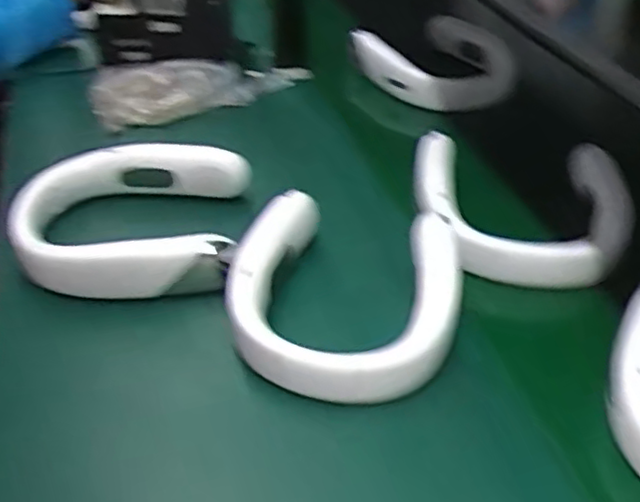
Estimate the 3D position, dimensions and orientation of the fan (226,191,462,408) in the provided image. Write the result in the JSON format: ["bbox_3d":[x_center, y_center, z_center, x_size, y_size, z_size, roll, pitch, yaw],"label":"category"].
[{"bbox_3d":[0.021,0.032,0.569,0.177,0.059,0.188,9,39,10],"label":"fan"}]

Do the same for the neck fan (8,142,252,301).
[{"bbox_3d":[-0.170,-0.032,0.642,0.199,0.051,0.172,-2,38,-3],"label":"neck fan"}]

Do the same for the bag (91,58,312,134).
[{"bbox_3d":[-0.137,-0.201,0.857,0.269,0.056,0.116,-9,39,-12],"label":"bag"}]

